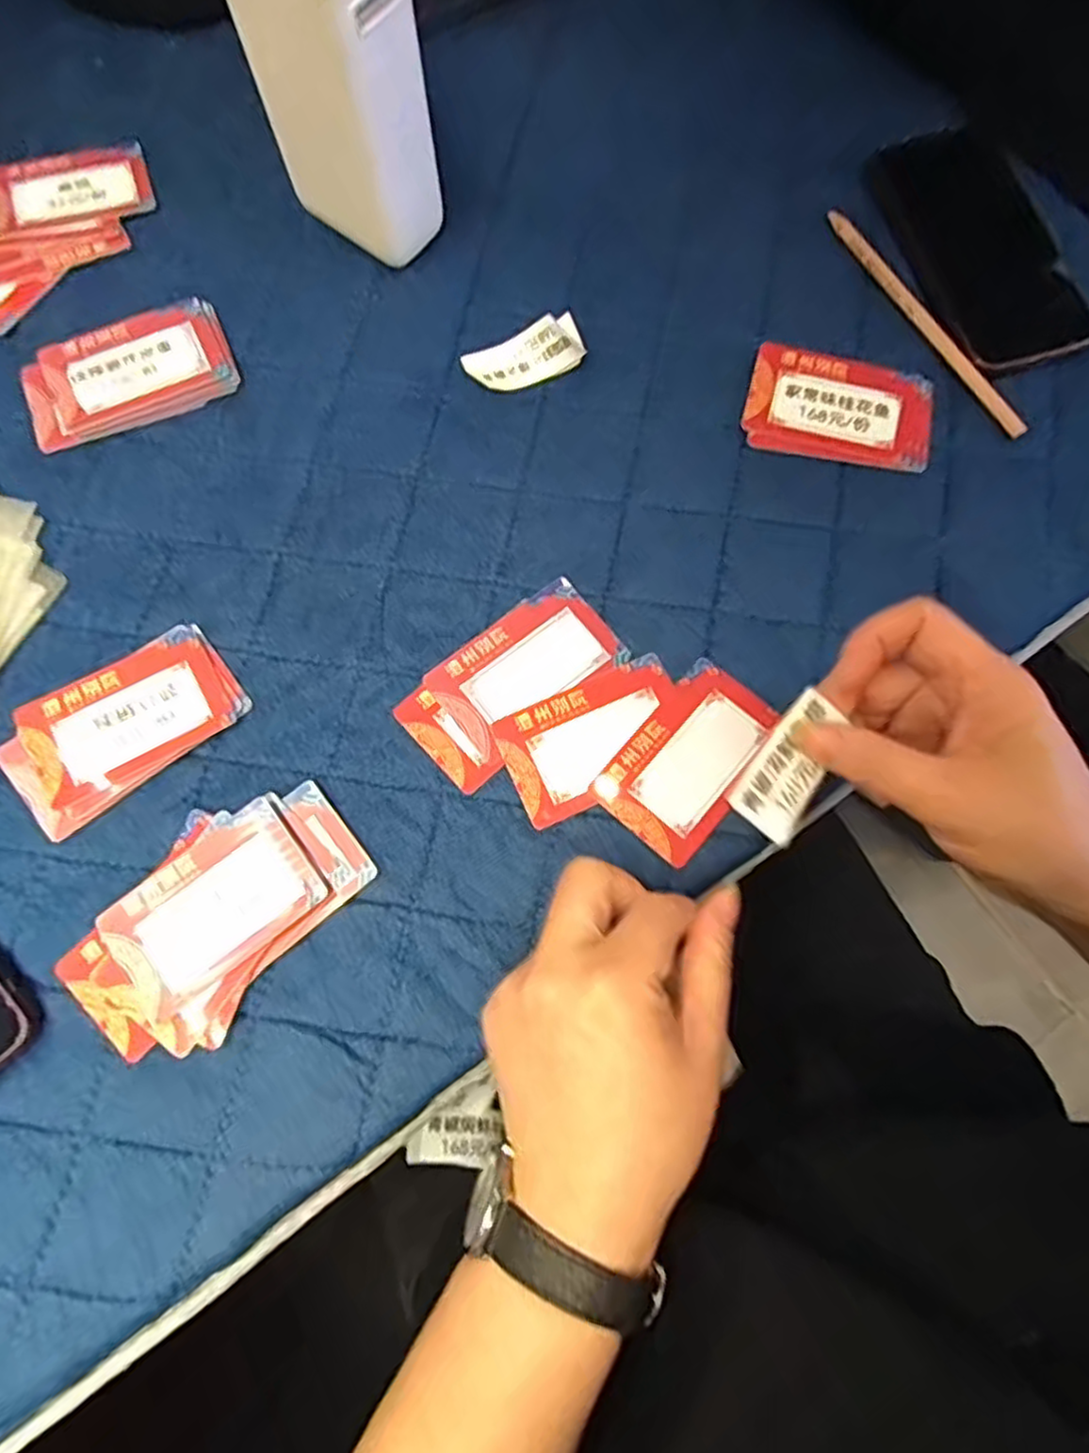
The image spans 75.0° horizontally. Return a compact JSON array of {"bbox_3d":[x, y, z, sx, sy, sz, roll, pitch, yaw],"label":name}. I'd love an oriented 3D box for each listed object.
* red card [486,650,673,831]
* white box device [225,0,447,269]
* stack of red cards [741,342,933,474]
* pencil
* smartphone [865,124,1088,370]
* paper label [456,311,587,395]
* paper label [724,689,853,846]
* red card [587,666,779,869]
[{"bbox_3d":[0.023,0.005,0.322,0.084,0.004,0.052,-25,77,-7],"label":"red card"},{"bbox_3d":[-0.095,-0.298,0.332,0.074,0.140,0.044,33,77,8],"label":"white box device"},{"bbox_3d":[0.150,-0.162,0.363,0.091,0.007,0.056,13,76,3],"label":"stack of red cards"},{"bbox_3d":[0.200,-0.217,0.374,0.010,0.008,0.162,-29,77,-8],"label":"pencil"},{"bbox_3d":[0.235,-0.258,0.379,0.070,0.012,0.142,-20,82,3],"label":"smartphone"},{"bbox_3d":[-0.010,-0.192,0.368,0.061,0.020,0.024,-15,76,9],"label":"paper label"},{"bbox_3d":[0.094,0.015,0.266,0.026,0.006,0.057,42,69,-1],"label":"paper label"},{"bbox_3d":[0.067,0.014,0.319,0.052,0.004,0.084,40,78,9],"label":"red card"}]

